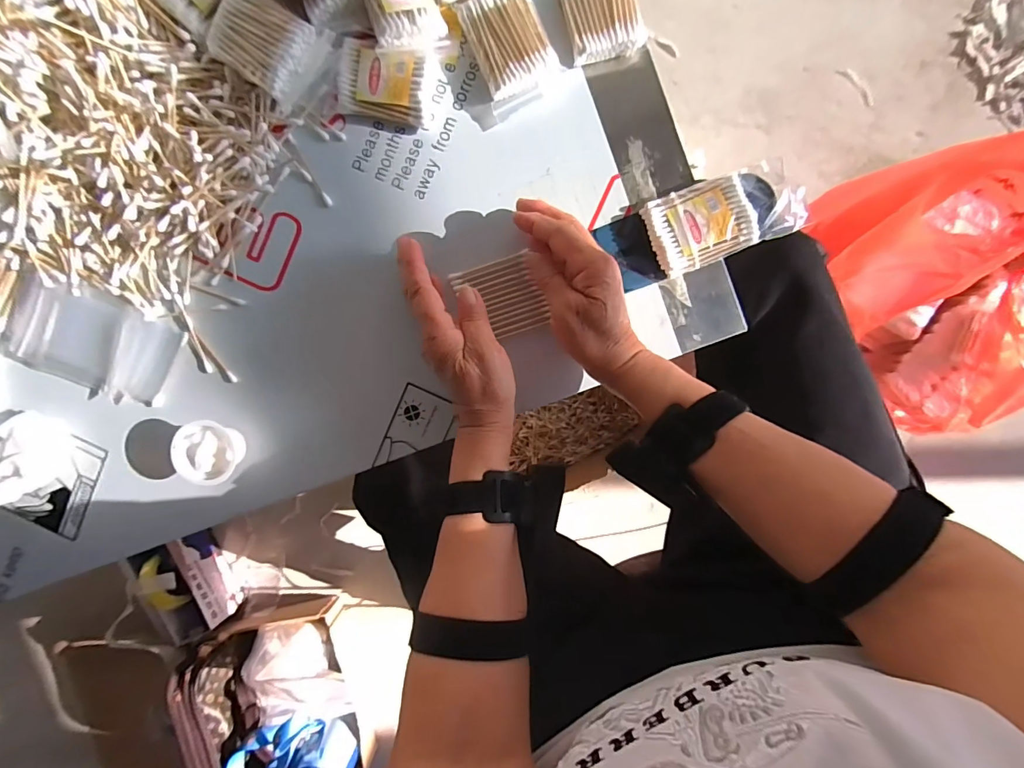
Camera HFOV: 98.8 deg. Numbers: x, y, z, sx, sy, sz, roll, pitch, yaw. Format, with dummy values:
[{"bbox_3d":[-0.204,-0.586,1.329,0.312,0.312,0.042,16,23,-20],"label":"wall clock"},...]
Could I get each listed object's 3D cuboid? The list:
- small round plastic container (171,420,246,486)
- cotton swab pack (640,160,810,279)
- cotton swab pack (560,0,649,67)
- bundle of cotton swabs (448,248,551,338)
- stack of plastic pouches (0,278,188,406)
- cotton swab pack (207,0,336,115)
[{"bbox_3d":[-0.259,0.057,0.379,0.050,0.029,0.051,0,92,3],"label":"small round plastic container"},{"bbox_3d":[0.172,-0.137,0.356,0.116,0.018,0.062,-20,91,4],"label":"cotton swab pack"},{"bbox_3d":[0.070,-0.308,0.353,0.059,0.019,0.088,-13,92,4],"label":"cotton swab pack"},{"bbox_3d":[-0.010,-0.073,0.371,0.068,0.007,0.064,-18,89,5],"label":"bundle of cotton swabs"},{"bbox_3d":[-0.371,-0.038,0.386,0.152,0.015,0.083,16,93,3],"label":"stack of plastic pouches"},{"bbox_3d":[-0.190,-0.264,0.340,0.082,0.021,0.064,37,94,1],"label":"cotton swab pack"}]

